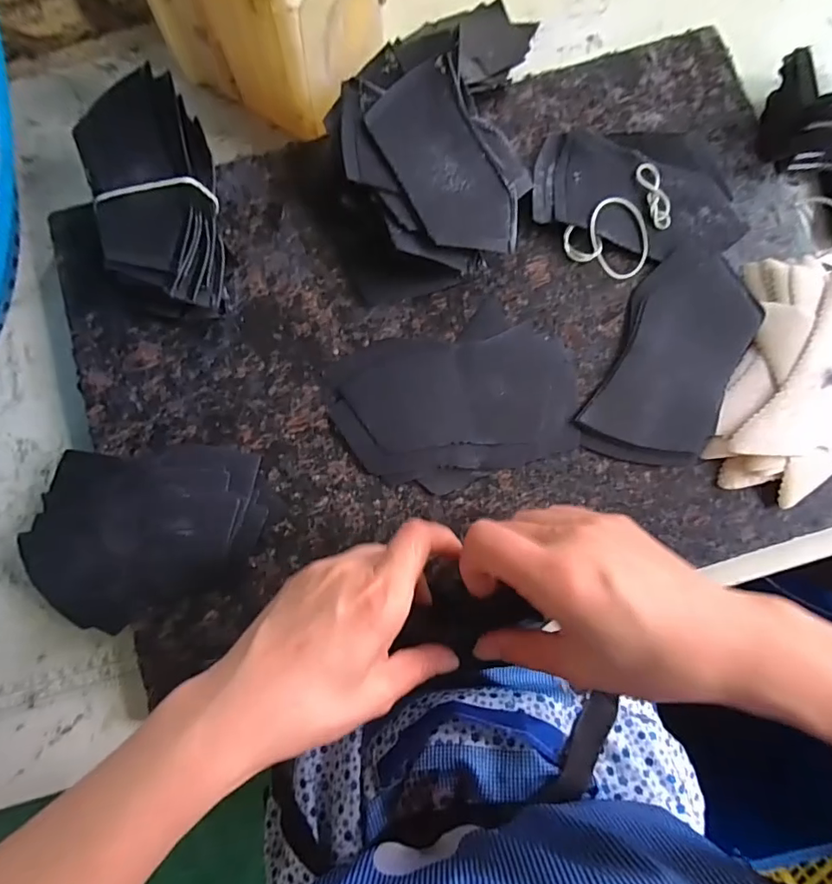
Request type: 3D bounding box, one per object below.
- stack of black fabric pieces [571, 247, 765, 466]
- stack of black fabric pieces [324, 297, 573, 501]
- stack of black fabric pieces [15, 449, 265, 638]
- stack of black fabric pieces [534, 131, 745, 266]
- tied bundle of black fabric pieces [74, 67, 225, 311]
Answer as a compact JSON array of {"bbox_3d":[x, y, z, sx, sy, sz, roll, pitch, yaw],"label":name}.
[{"bbox_3d":[0.169,-0.055,0.326,0.078,0.009,0.147,27,84,5],"label":"stack of black fabric pieces"},{"bbox_3d":[0.028,-0.028,0.328,0.153,0.007,0.109,-23,82,-2],"label":"stack of black fabric pieces"},{"bbox_3d":[-0.173,0.059,0.318,0.148,0.015,0.109,-3,81,5],"label":"stack of black fabric pieces"},{"bbox_3d":[0.153,-0.171,0.342,0.138,0.010,0.084,18,83,4],"label":"stack of black fabric pieces"},{"bbox_3d":[-0.166,-0.155,0.327,0.073,0.050,0.145,-18,82,-1],"label":"tied bundle of black fabric pieces"}]

